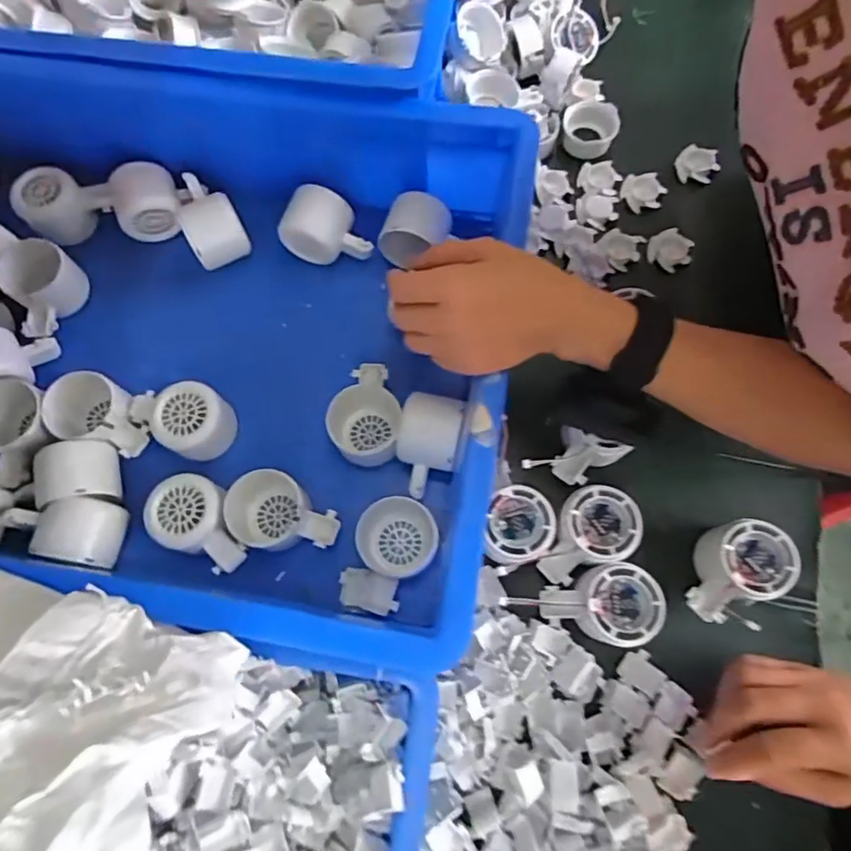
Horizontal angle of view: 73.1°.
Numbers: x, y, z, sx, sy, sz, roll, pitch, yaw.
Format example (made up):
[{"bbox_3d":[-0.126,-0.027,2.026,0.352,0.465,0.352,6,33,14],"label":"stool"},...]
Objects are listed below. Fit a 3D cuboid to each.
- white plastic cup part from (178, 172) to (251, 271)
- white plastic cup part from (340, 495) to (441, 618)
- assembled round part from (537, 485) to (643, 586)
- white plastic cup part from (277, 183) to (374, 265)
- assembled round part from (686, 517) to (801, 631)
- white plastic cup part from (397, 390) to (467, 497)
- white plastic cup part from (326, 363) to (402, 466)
[{"bbox_3d":[-0.199,-0.186,0.536,0.053,0.052,0.068,-32,76,-10],"label":"white plastic cup part"},{"bbox_3d":[-0.028,0.100,0.448,0.063,0.047,0.087,16,73,4],"label":"white plastic cup part"},{"bbox_3d":[0.125,0.084,0.456,0.083,0.047,0.059,-25,75,-8],"label":"assembled round part"},{"bbox_3d":[-0.089,-0.182,0.533,0.080,0.053,0.048,10,73,3],"label":"white plastic cup part"},{"bbox_3d":[0.241,0.116,0.446,0.055,0.055,0.080,26,74,7],"label":"assembled round part"},{"bbox_3d":[0.001,0.017,0.465,0.048,0.054,0.079,11,73,3],"label":"white plastic cup part"},{"bbox_3d":[-0.048,-0.009,0.485,0.056,0.049,0.087,8,73,2],"label":"white plastic cup part"}]

